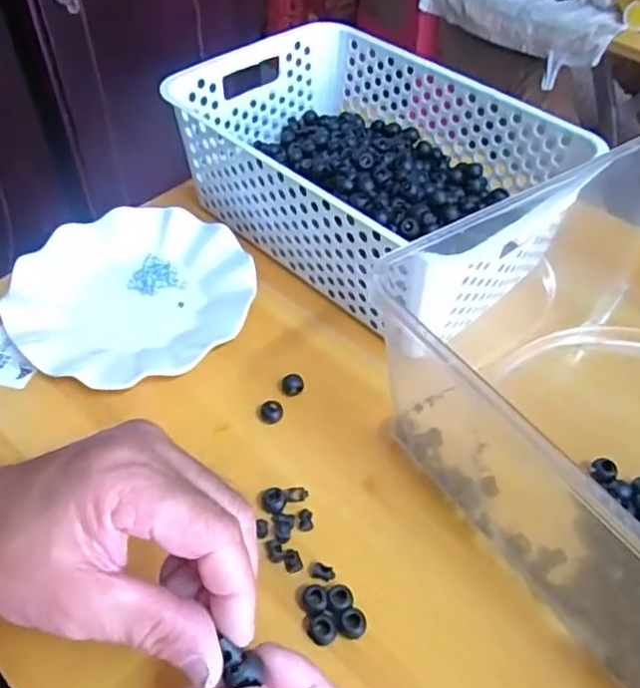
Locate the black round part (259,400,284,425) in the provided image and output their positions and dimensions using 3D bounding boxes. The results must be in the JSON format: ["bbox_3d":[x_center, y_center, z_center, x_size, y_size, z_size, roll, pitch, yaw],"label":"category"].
[{"bbox_3d":[-0.033,0.047,0.429,0.016,0.011,0.013,1,49,-2],"label":"black round part"}]

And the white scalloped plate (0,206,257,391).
[{"bbox_3d":[-0.147,-0.043,0.494,0.179,0.024,0.169,2,49,-2],"label":"white scalloped plate"}]

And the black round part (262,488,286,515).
[{"bbox_3d":[-0.028,0.097,0.385,0.015,0.005,0.016,2,49,-2],"label":"black round part"}]

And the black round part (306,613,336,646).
[{"bbox_3d":[0.001,0.153,0.335,0.015,0.008,0.014,2,49,-2],"label":"black round part"}]

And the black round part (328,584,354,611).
[{"bbox_3d":[0.011,0.143,0.349,0.013,0.010,0.014,2,49,-2],"label":"black round part"}]

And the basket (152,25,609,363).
[{"bbox_3d":[0.039,-0.151,0.519,0.300,0.114,0.207,37,57,26],"label":"basket"}]

